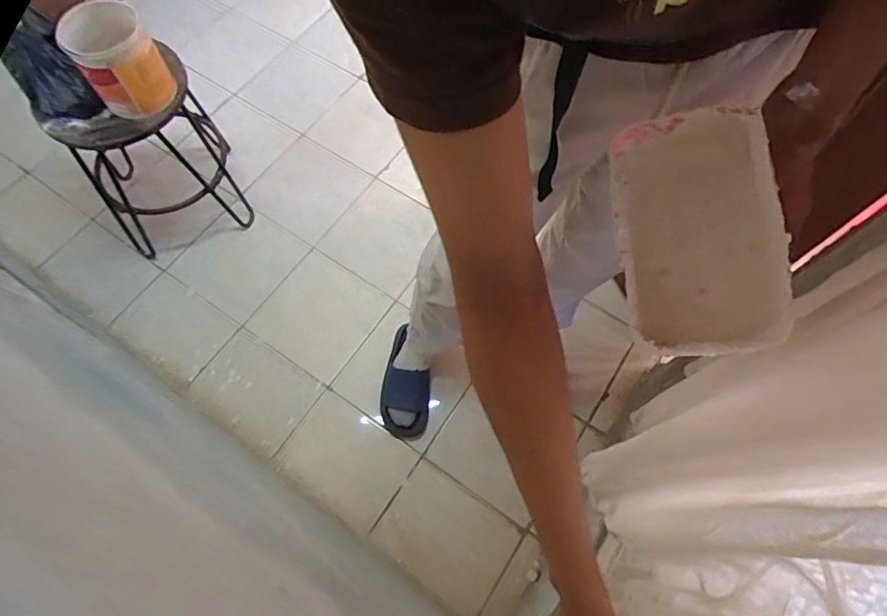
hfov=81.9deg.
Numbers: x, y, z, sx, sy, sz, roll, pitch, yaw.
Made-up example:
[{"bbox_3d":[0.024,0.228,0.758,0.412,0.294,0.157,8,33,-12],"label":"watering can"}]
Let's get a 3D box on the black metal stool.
[{"bbox_3d":[-0.738,-0.386,1.295,0.326,0.448,0.341,-23,68,-9],"label":"black metal stool"}]

